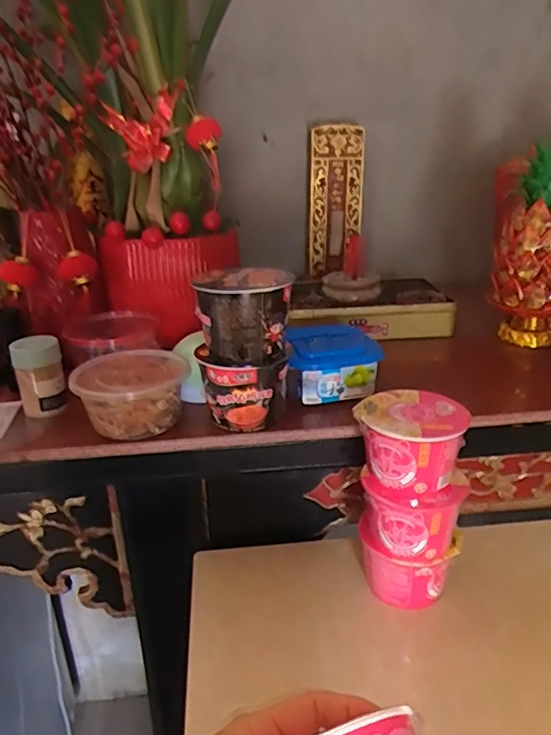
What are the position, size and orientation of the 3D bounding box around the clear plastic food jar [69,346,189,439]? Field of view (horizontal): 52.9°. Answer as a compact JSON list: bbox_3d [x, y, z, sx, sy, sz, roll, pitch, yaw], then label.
[{"bbox_3d":[-0.149,0.029,0.577,0.114,0.063,0.112,-9,23,-18],"label":"clear plastic food jar"}]

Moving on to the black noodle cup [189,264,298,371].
[{"bbox_3d":[-0.029,-0.049,0.538,0.088,0.080,0.081,-2,22,-2],"label":"black noodle cup"}]

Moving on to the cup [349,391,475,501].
[{"bbox_3d":[0.126,0.069,0.520,0.097,0.065,0.090,14,27,32],"label":"cup"}]

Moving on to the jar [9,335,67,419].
[{"bbox_3d":[-0.255,0.009,0.600,0.049,0.079,0.041,-9,24,-19],"label":"jar"}]

